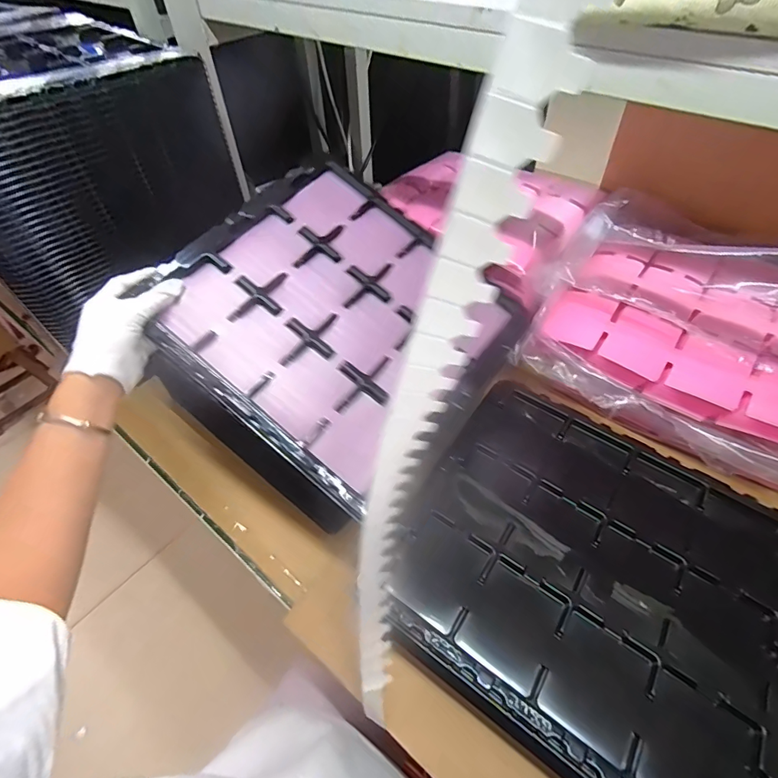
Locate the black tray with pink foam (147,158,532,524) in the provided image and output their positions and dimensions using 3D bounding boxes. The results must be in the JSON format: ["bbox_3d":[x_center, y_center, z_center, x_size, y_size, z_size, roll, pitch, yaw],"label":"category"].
[{"bbox_3d":[-0.055,-0.075,0.514,0.372,0.062,0.329,40,70,5],"label":"black tray with pink foam"}]

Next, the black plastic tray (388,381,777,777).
[{"bbox_3d":[0.211,0.184,0.450,0.364,0.061,0.353,27,57,21],"label":"black plastic tray"}]

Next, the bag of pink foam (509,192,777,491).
[{"bbox_3d":[0.398,-0.091,0.548,0.369,0.093,0.349,25,71,24],"label":"bag of pink foam"}]

